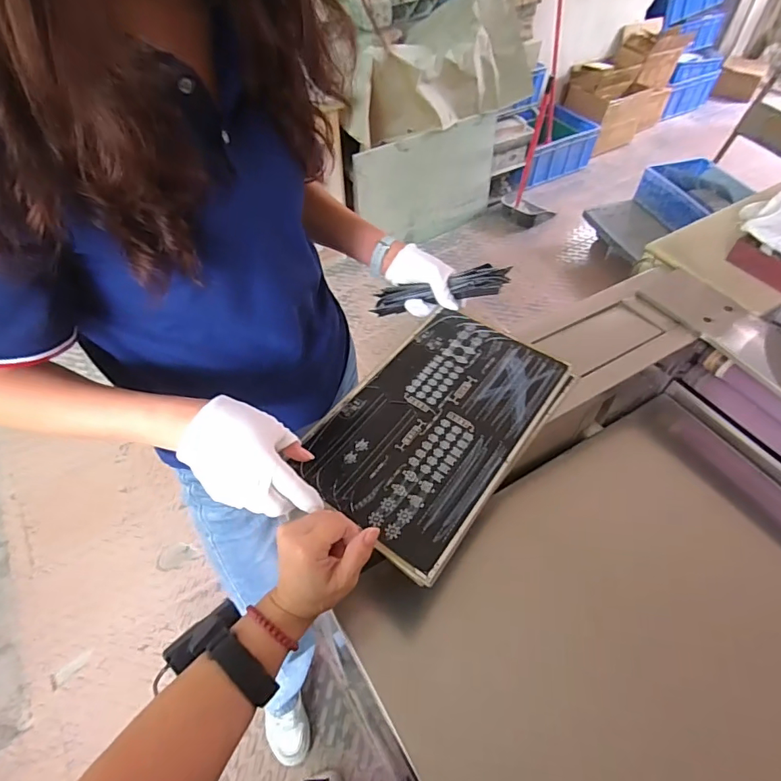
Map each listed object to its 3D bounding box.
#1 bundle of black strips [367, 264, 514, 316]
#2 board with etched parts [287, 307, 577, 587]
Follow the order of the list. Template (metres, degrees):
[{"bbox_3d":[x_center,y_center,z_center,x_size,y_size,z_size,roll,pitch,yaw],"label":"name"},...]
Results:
[{"bbox_3d":[0.070,-0.146,0.709,0.202,0.035,0.033,-7,48,22],"label":"bundle of black strips"},{"bbox_3d":[0.059,0.032,0.563,0.203,0.018,0.327,31,58,23],"label":"board with etched parts"}]

